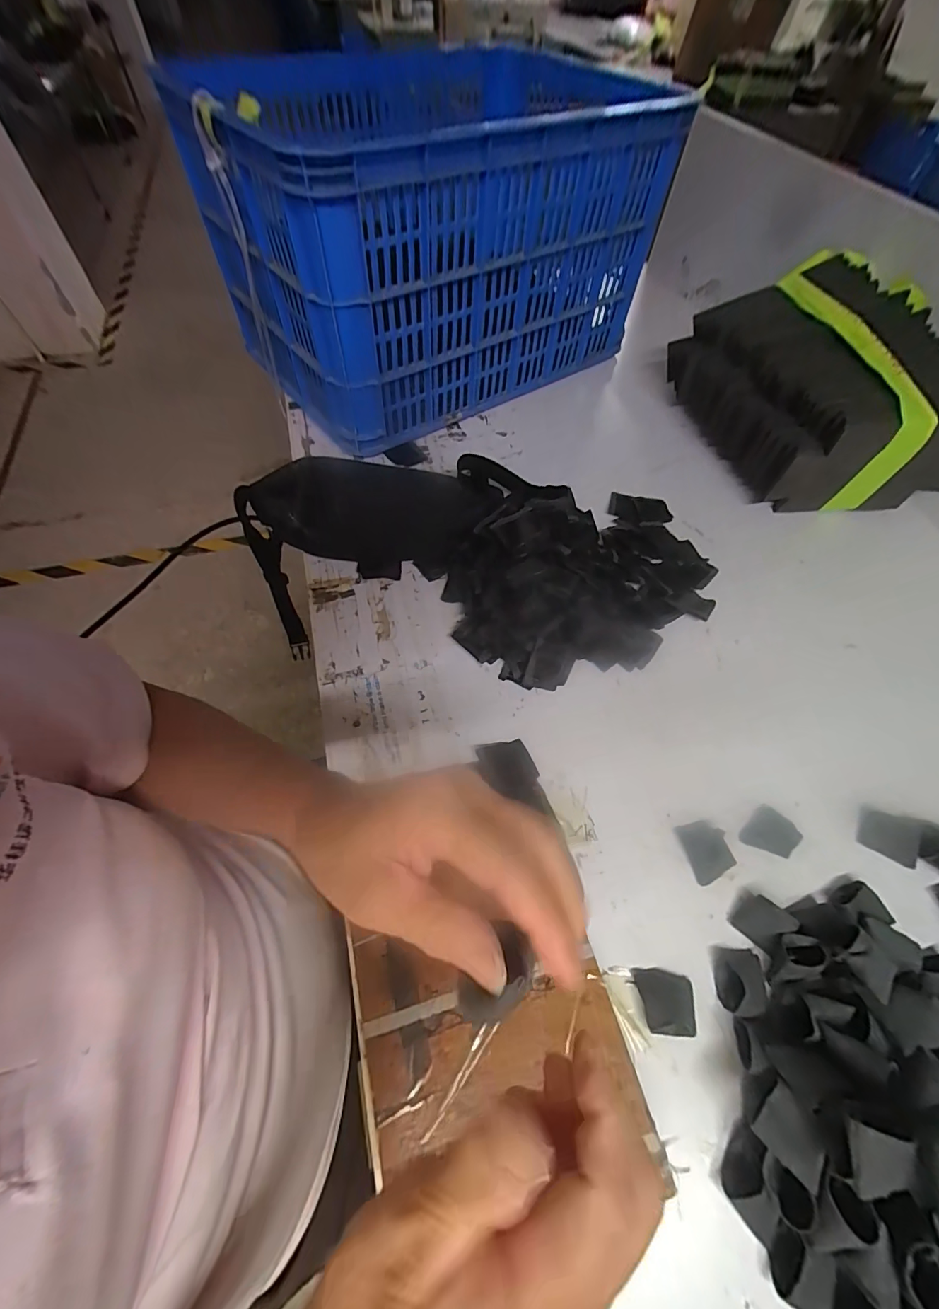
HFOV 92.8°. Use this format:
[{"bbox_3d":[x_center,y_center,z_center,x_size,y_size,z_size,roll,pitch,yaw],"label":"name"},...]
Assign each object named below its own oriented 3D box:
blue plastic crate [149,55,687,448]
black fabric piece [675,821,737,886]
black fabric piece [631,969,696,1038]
[{"bbox_3d":[-0.046,-0.597,0.667,0.524,0.302,0.357,-34,66,-21],"label":"blue plastic crate"},{"bbox_3d":[0.205,0.170,0.387,0.030,0.025,0.048,-6,59,-7],"label":"black fabric piece"},{"bbox_3d":[0.148,0.261,0.335,0.042,0.020,0.039,5,59,0],"label":"black fabric piece"}]

